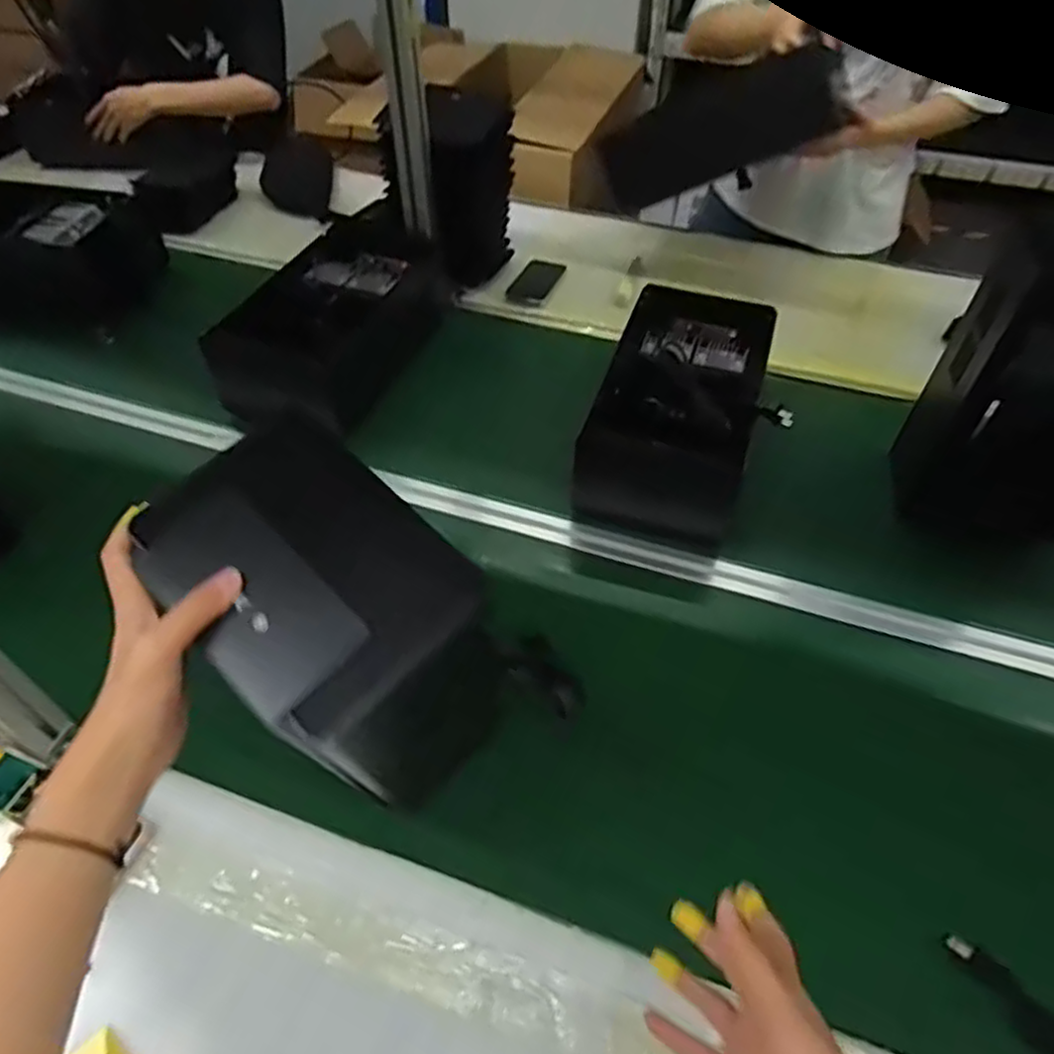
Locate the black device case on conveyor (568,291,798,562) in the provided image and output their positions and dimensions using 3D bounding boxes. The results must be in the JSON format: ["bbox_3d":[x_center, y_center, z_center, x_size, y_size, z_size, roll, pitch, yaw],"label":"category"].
[{"bbox_3d":[0.210,-0.164,0.967,0.219,0.129,0.397,13,51,11],"label":"black device case on conveyor"}]

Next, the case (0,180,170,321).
[{"bbox_3d":[-0.837,-0.471,1.234,0.362,0.151,0.211,1,49,1],"label":"case"}]

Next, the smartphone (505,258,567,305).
[{"bbox_3d":[0.016,-0.431,1.281,0.072,0.008,0.134,16,51,13],"label":"smartphone"}]

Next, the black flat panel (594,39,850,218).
[{"bbox_3d":[0.298,-0.657,1.196,0.396,0.171,0.040,-4,40,40],"label":"black flat panel"}]

